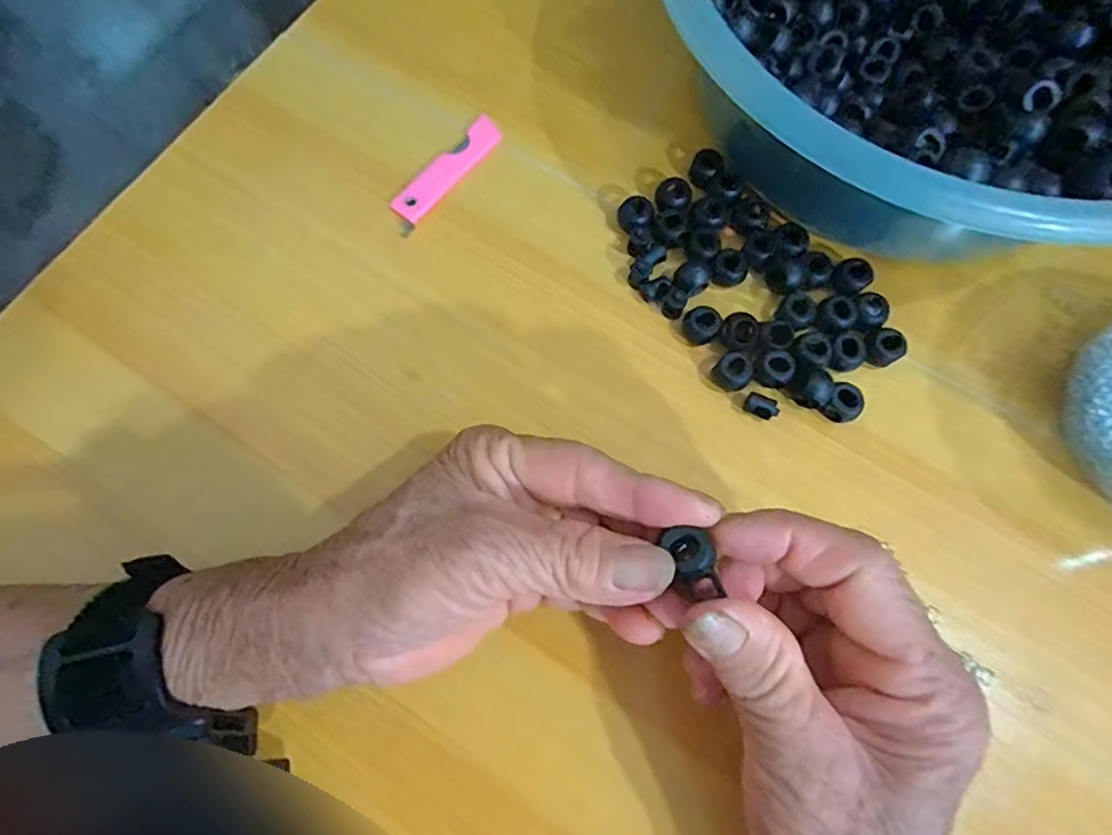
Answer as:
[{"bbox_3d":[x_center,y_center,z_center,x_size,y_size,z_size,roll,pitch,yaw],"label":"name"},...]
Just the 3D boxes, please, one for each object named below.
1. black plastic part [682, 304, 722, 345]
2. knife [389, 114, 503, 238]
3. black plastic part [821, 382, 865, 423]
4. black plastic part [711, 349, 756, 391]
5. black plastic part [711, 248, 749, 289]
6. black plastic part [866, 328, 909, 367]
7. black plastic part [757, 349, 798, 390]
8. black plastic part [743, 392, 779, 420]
[{"bbox_3d":[0.067,-0.043,0.262,0.016,0.013,0.014,27,77,8],"label":"black plastic part"},{"bbox_3d":[-0.056,-0.125,0.288,0.018,0.005,0.075,37,78,10],"label":"knife"},{"bbox_3d":[0.127,-0.006,0.250,0.015,0.010,0.015,0,74,1],"label":"black plastic part"},{"bbox_3d":[0.079,-0.020,0.255,0.016,0.014,0.015,0,74,1],"label":"black plastic part"},{"bbox_3d":[0.083,-0.071,0.270,0.017,0.010,0.016,0,74,1],"label":"black plastic part"},{"bbox_3d":[0.149,-0.031,0.258,0.017,0.010,0.015,-31,76,-7],"label":"black plastic part"},{"bbox_3d":[0.099,-0.021,0.254,0.014,0.011,0.015,0,74,1],"label":"black plastic part"},{"bbox_3d":[0.091,-0.005,0.252,0.015,0.007,0.008,36,78,10],"label":"black plastic part"}]

